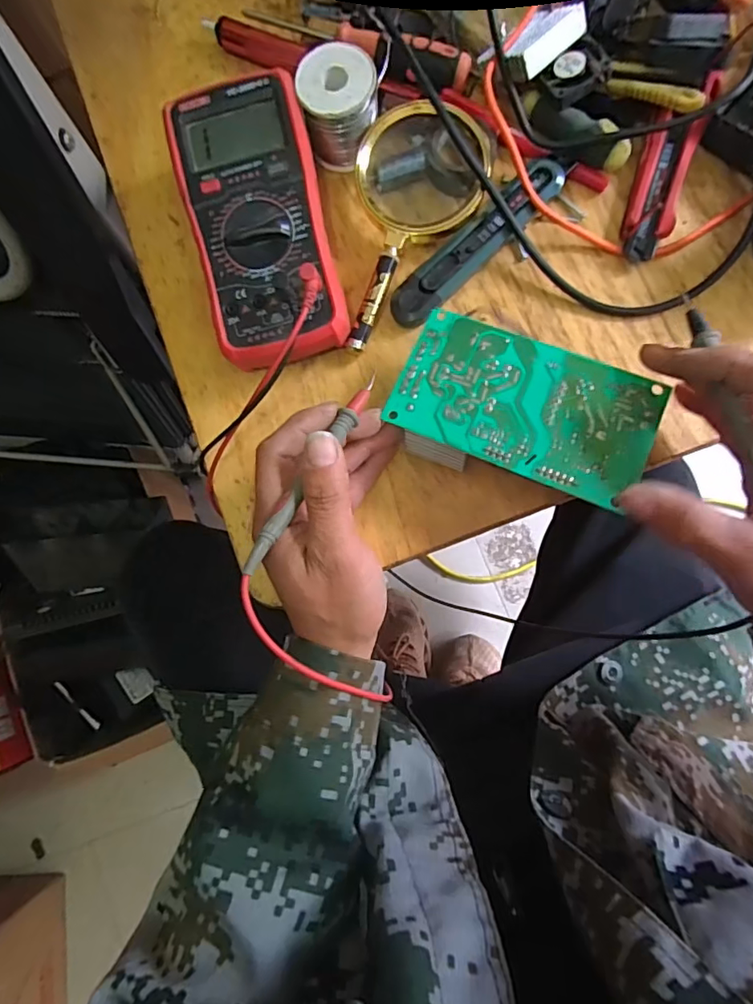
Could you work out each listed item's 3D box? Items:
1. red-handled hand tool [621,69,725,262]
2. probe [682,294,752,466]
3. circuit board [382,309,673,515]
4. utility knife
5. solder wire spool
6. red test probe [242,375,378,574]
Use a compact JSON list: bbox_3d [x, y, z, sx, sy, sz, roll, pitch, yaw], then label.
[{"bbox_3d":[0.198,-0.229,0.358,0.034,0.019,0.137,19,85,7],"label":"red-handled hand tool"},{"bbox_3d":[0.180,-0.053,0.270,0.007,0.013,0.134,-8,67,4],"label":"probe"},{"bbox_3d":[0.089,-0.056,0.326,0.148,0.041,0.086,22,86,8],"label":"circuit board"},{"bbox_3d":[0.069,-0.178,0.367,0.144,0.020,0.029,-42,81,-1],"label":"utility knife"},{"bbox_3d":[-0.024,-0.271,0.363,0.049,0.050,0.047,-12,82,4],"label":"solder wire spool"},{"bbox_3d":[-0.033,-0.019,0.291,0.010,0.007,0.137,26,67,8],"label":"red test probe"}]

